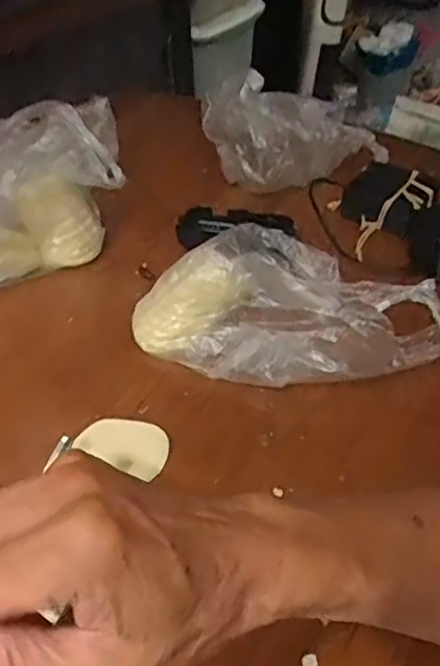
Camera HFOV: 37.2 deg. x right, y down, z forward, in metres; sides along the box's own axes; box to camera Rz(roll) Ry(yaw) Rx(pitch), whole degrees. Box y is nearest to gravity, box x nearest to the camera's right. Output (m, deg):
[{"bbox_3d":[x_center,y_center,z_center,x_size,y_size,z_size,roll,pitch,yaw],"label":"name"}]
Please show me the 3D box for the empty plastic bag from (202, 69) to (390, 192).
[{"bbox_3d":[0.077,-0.202,0.699,0.159,0.122,0.107,-17,43,-17],"label":"empty plastic bag"}]

